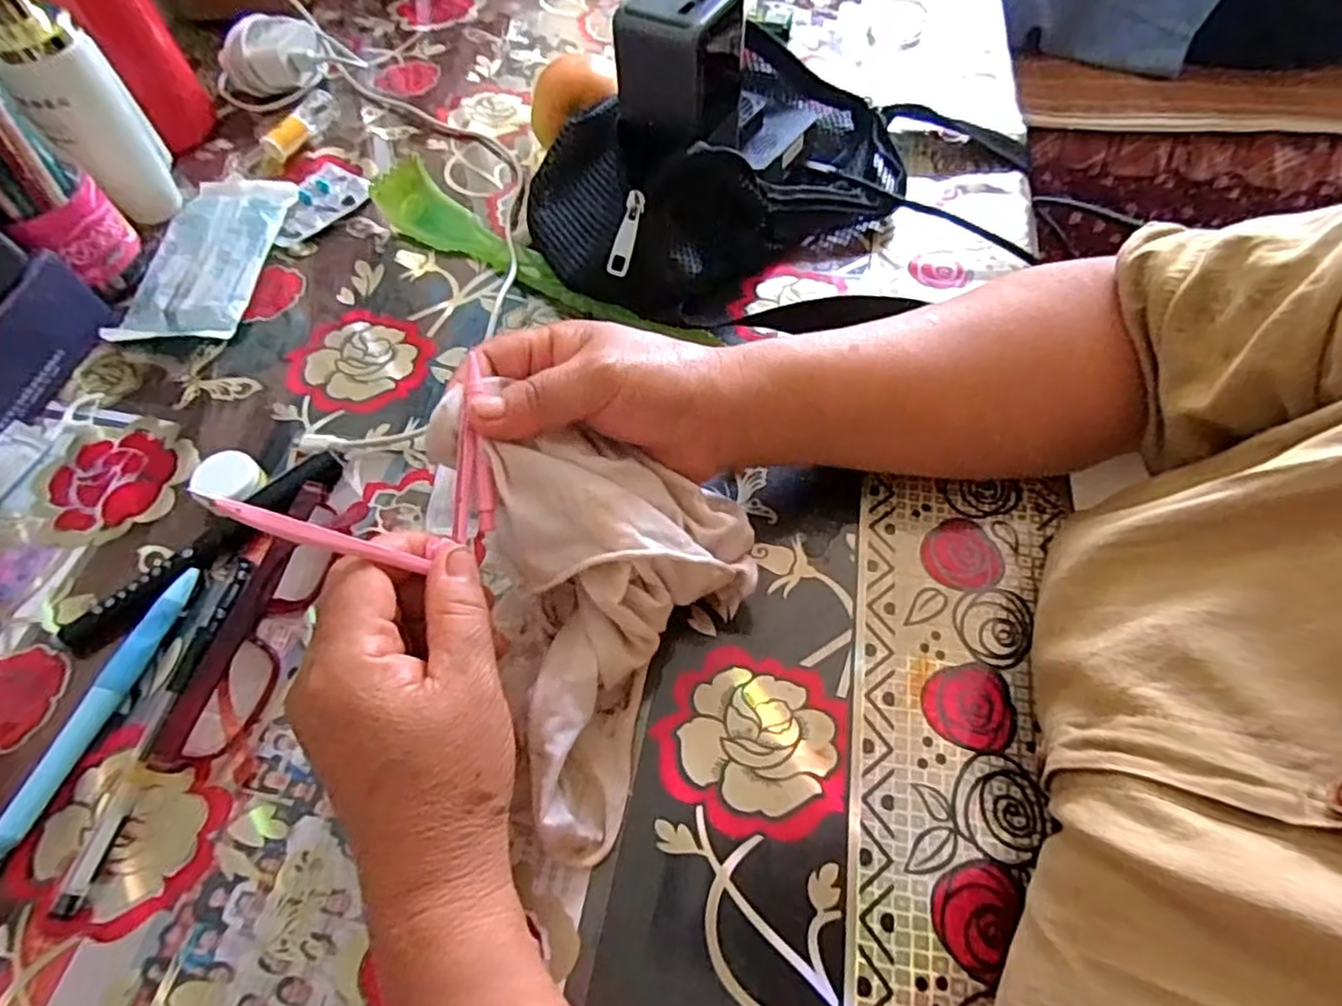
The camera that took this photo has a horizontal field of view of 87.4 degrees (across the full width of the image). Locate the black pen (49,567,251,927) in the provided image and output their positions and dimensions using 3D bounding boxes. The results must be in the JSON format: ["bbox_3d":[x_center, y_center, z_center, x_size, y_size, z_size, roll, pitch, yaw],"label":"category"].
[{"bbox_3d":[-0.212,0.089,0.294,0.014,0.010,0.146,8,60,6],"label":"black pen"}]

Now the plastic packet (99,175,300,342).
[{"bbox_3d":[-0.291,-0.154,0.441,0.078,0.014,0.140,0,60,2],"label":"plastic packet"}]

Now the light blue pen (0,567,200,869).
[{"bbox_3d":[-0.242,0.087,0.296,0.012,0.012,0.129,17,62,11],"label":"light blue pen"}]

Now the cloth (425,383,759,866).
[{"bbox_3d":[-0.039,0.045,0.276,0.118,0.076,0.152,14,61,10],"label":"cloth"}]

